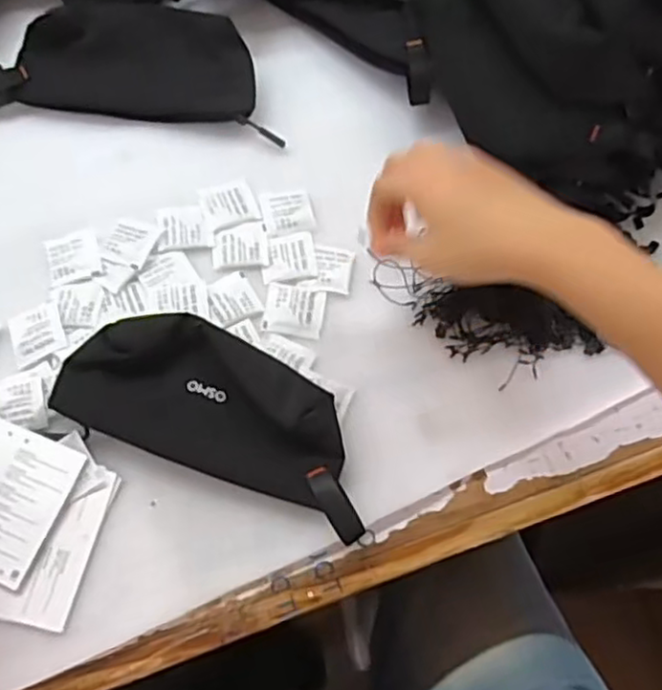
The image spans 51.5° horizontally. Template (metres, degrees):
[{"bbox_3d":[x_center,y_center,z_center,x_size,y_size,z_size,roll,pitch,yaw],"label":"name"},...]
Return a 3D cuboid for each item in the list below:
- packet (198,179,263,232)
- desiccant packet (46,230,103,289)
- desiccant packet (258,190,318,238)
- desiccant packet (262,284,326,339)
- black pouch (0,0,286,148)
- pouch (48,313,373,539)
[{"bbox_3d":[-0.079,-0.110,0.533,0.040,0.004,0.039,-19,71,-10],"label":"packet"},{"bbox_3d":[-0.190,-0.066,0.508,0.038,0.004,0.043,-17,70,-9],"label":"desiccant packet"},{"bbox_3d":[-0.033,-0.104,0.533,0.039,0.004,0.040,-11,69,-7],"label":"desiccant packet"},{"bbox_3d":[-0.027,-0.025,0.503,0.042,0.004,0.038,8,68,0],"label":"desiccant packet"},{"bbox_3d":[-0.160,-0.226,0.556,0.247,0.043,0.102,12,68,2],"label":"black pouch"},{"bbox_3d":[-0.071,0.042,0.453,0.215,0.039,0.099,19,69,5],"label":"pouch"}]

